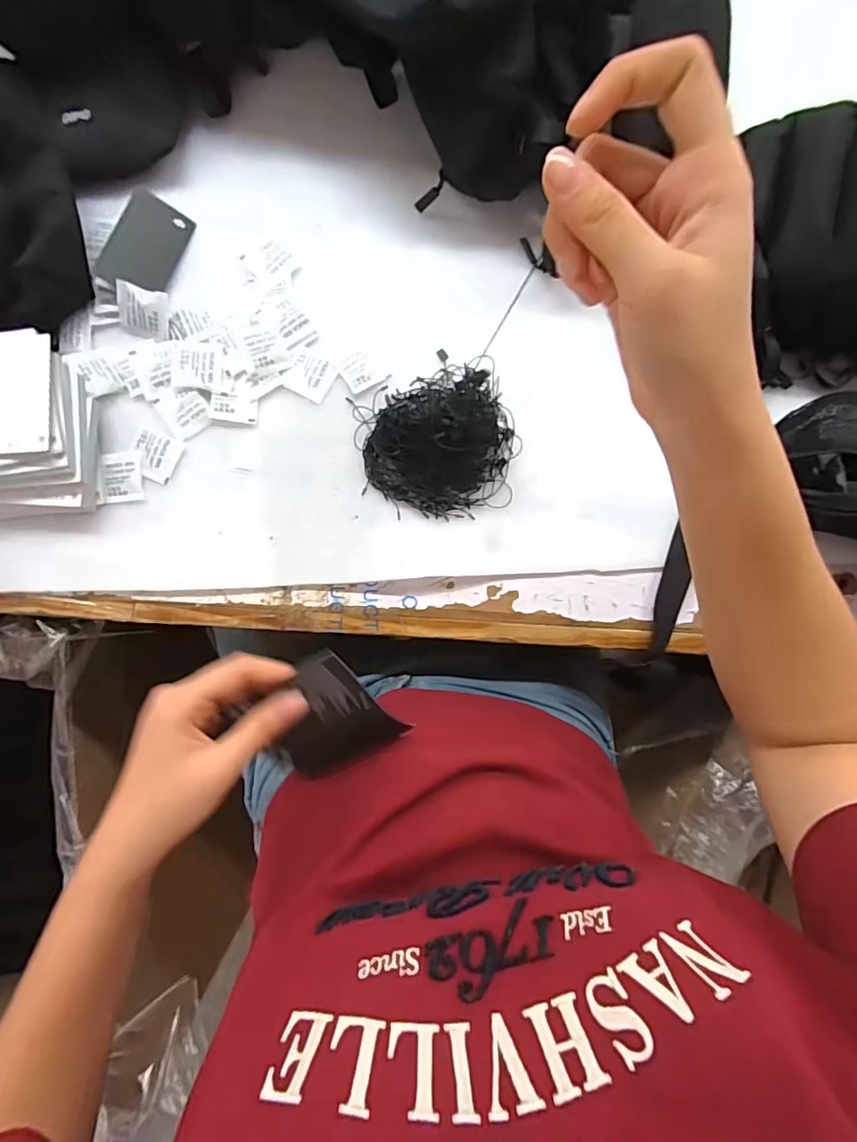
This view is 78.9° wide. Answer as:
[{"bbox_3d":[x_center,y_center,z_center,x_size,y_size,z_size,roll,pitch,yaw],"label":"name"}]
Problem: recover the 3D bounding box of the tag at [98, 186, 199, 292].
[{"bbox_3d":[-0.242,-0.281,0.450,0.053,0.009,0.084,22,78,-22],"label":"tag"}]

